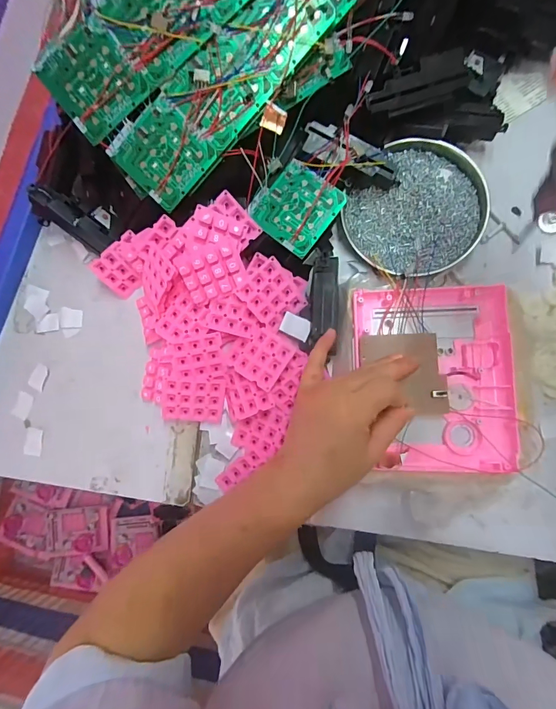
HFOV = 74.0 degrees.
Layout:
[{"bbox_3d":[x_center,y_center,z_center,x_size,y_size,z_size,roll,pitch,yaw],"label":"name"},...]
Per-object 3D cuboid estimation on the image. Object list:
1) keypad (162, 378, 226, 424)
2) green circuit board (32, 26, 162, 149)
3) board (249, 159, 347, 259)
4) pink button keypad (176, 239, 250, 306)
[{"bbox_3d":[-0.085,0.048,0.373,0.059,0.006,0.048,4,115,-13],"label":"keypad"},{"bbox_3d":[-0.155,-0.232,0.314,0.075,0.004,0.067,-36,109,11],"label":"green circuit board"},{"bbox_3d":[0.018,-0.141,0.352,0.070,0.004,0.073,38,92,7],"label":"board"},{"bbox_3d":[-0.061,-0.077,0.347,0.057,0.010,0.047,-19,111,8],"label":"pink button keypad"}]

